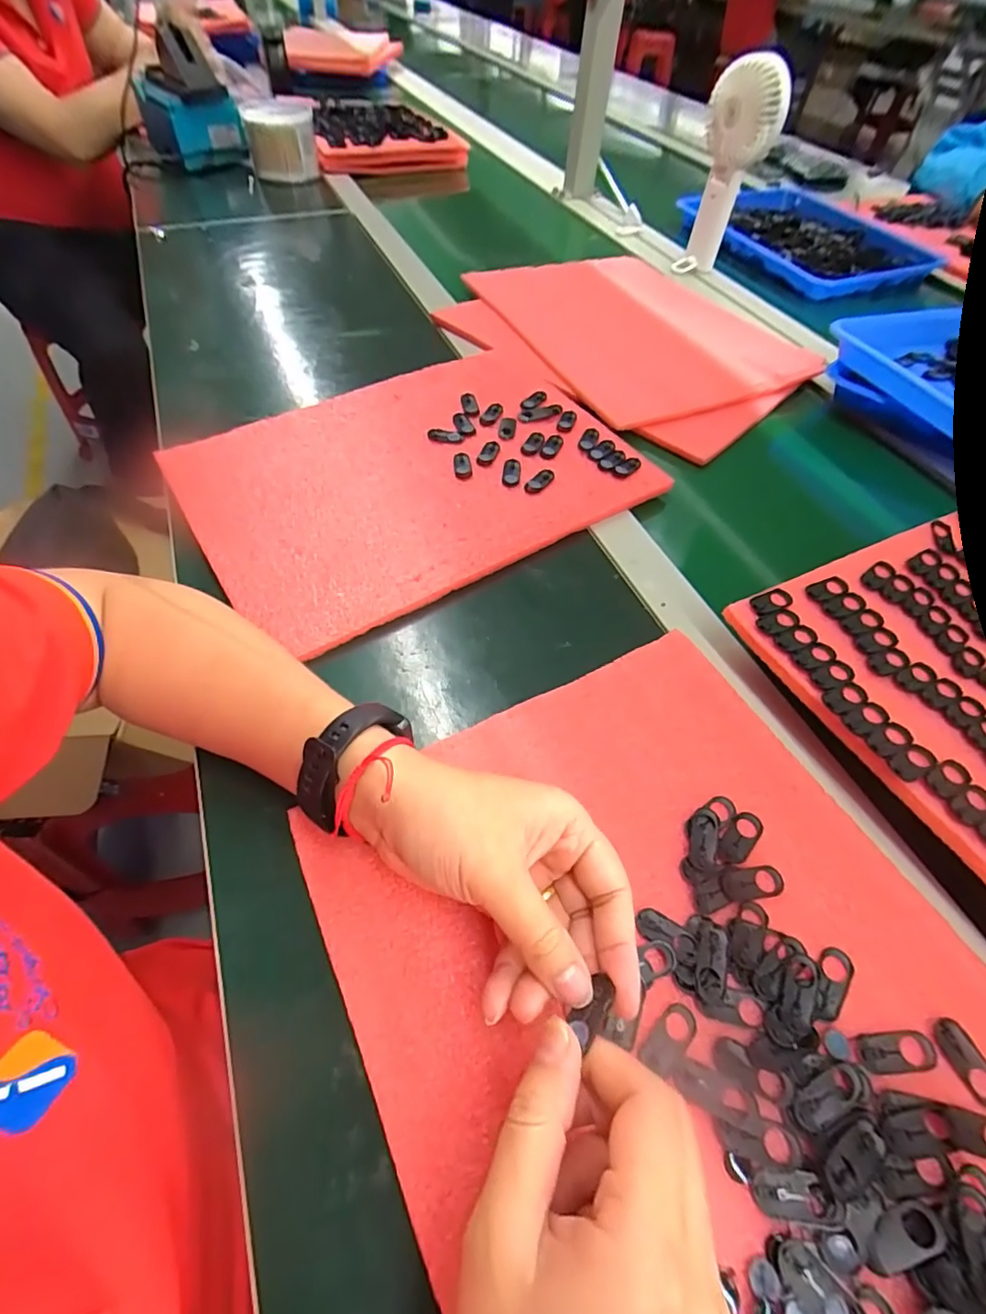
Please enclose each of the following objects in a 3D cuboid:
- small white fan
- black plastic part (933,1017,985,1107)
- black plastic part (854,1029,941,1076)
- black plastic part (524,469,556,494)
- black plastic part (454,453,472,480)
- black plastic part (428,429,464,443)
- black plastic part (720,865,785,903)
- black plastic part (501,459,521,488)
[{"bbox_3d":[0.289,-0.595,0.668,0.084,0.191,0.049,17,56,8],"label":"small white fan"},{"bbox_3d":[0.200,0.169,0.226,0.014,0.004,0.031,-16,57,-14],"label":"black plastic part"},{"bbox_3d":[0.171,0.167,0.229,0.031,0.004,0.014,-3,55,-5],"label":"black plastic part"},{"bbox_3d":[0.038,-0.142,0.437,0.016,0.004,0.031,34,60,19],"label":"black plastic part"},{"bbox_3d":[-0.025,-0.158,0.447,0.015,0.004,0.031,-2,55,-5],"label":"black plastic part"},{"bbox_3d":[-0.041,-0.192,0.471,0.030,0.004,0.014,5,55,0],"label":"black plastic part"},{"bbox_3d":[0.128,0.110,0.265,0.031,0.004,0.014,-5,55,-7],"label":"black plastic part"},{"bbox_3d":[0.015,-0.152,0.442,0.015,0.004,0.031,6,55,1],"label":"black plastic part"}]

